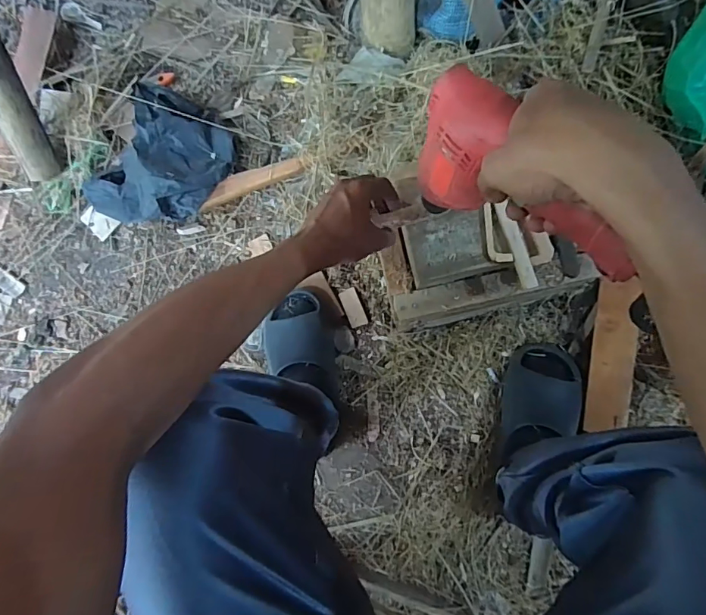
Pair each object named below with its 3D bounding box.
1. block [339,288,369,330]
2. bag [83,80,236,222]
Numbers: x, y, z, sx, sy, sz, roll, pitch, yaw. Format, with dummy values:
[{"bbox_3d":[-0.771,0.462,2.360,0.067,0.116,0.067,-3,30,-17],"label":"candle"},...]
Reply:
[{"bbox_3d":[0.001,0.001,0.736,0.028,0.009,0.062,-21,85,3],"label":"block"},{"bbox_3d":[-0.311,-0.231,0.744,0.203,0.063,0.226,31,89,6],"label":"bag"}]

